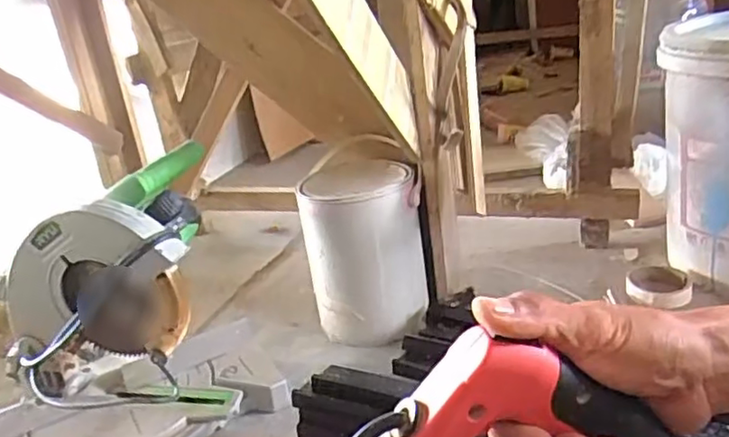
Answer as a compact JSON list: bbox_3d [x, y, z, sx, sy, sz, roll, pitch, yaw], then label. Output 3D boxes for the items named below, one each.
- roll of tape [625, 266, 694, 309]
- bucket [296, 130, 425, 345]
[{"bbox_3d":[0.442,0.102,0.973,0.088,0.024,0.089,3,23,22],"label":"roll of tape"},{"bbox_3d":[0.002,0.048,0.991,0.171,0.237,0.165,-6,22,1],"label":"bucket"}]

